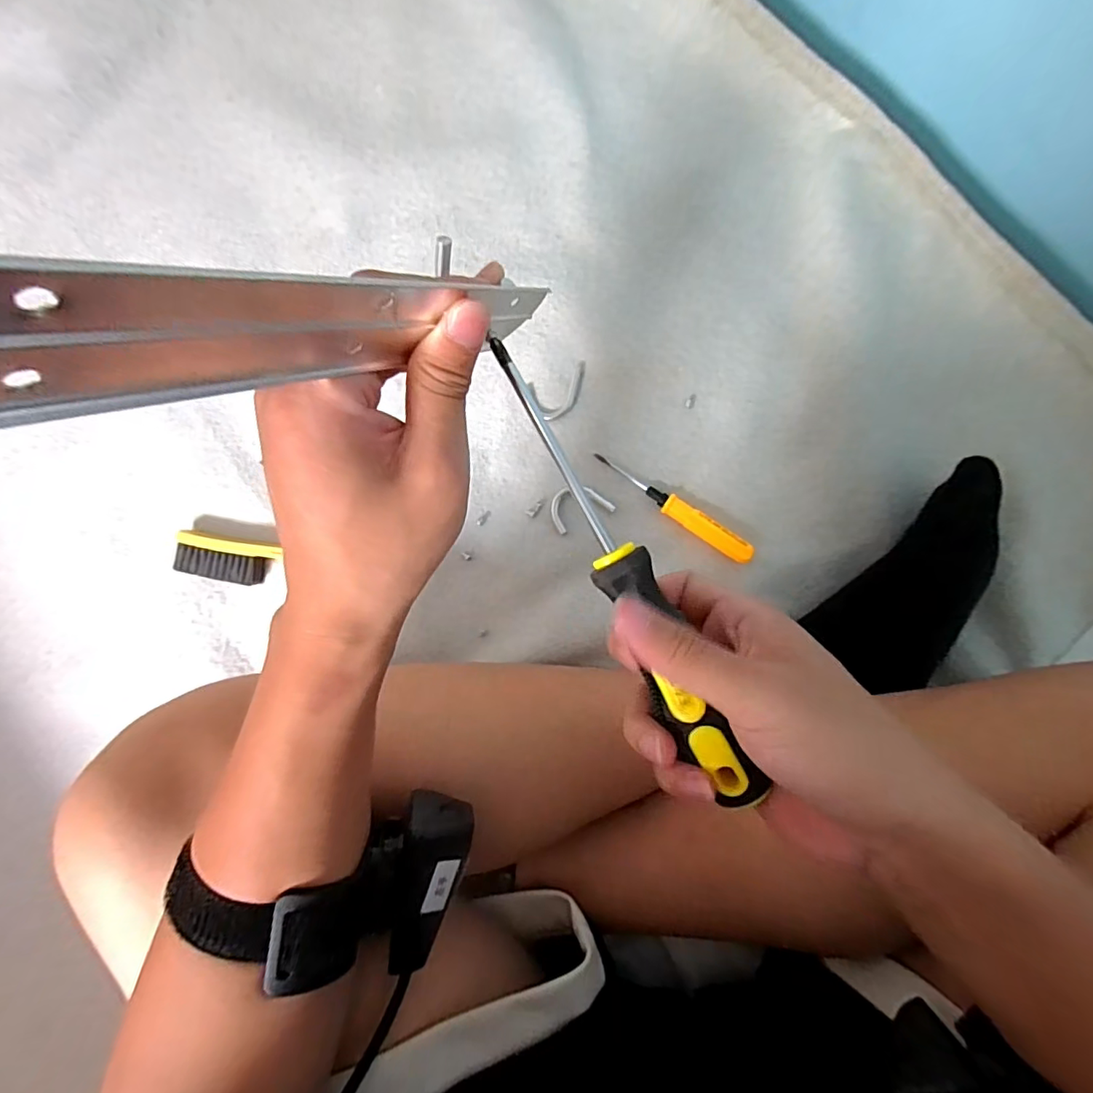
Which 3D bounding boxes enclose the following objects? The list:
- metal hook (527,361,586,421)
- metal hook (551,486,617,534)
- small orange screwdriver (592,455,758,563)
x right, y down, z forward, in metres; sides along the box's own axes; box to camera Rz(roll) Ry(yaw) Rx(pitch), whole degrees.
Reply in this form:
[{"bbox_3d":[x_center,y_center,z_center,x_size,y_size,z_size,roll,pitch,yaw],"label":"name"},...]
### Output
[{"bbox_3d":[0.011,-0.113,0.386,0.044,0.006,0.033,-20,85,5],"label":"metal hook"},{"bbox_3d":[0.024,-0.031,0.379,0.044,0.004,0.030,-24,84,4],"label":"metal hook"},{"bbox_3d":[0.088,-0.028,0.366,0.125,0.009,0.016,34,91,7],"label":"small orange screwdriver"}]

